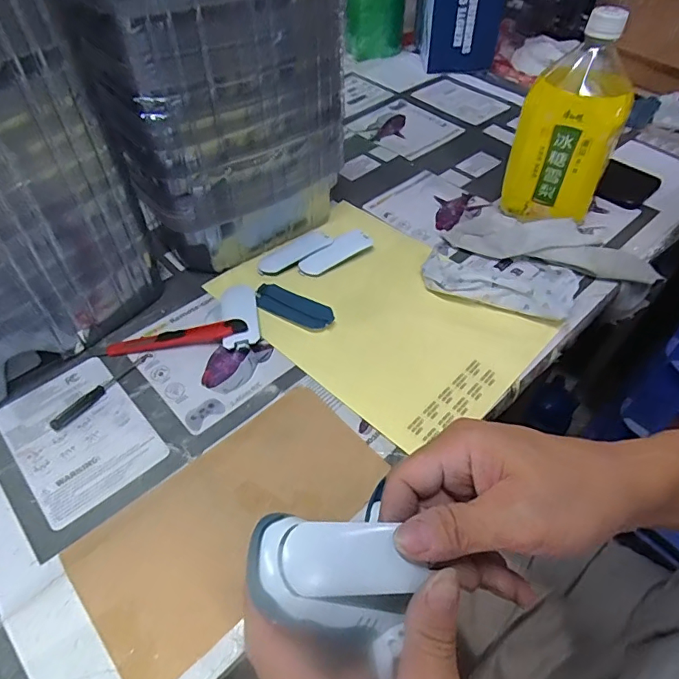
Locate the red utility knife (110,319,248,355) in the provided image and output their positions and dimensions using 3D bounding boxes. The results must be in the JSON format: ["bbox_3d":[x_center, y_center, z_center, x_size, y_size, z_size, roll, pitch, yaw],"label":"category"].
[{"bbox_3d":[-0.144,-0.002,0.431,0.121,0.016,0.017,-5,50,-4],"label":"red utility knife"}]

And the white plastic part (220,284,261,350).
[{"bbox_3d":[-0.093,-0.024,0.446,0.033,0.016,0.077,-9,51,-7],"label":"white plastic part"}]

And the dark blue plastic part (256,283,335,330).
[{"bbox_3d":[-0.043,-0.033,0.461,0.079,0.004,0.032,23,54,19],"label":"dark blue plastic part"}]

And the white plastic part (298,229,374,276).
[{"bbox_3d":[-0.003,-0.092,0.505,0.084,0.013,0.029,-32,57,-24],"label":"white plastic part"}]

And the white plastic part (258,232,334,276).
[{"bbox_3d":[-0.048,-0.092,0.502,0.081,0.009,0.033,-29,56,-22],"label":"white plastic part"}]

